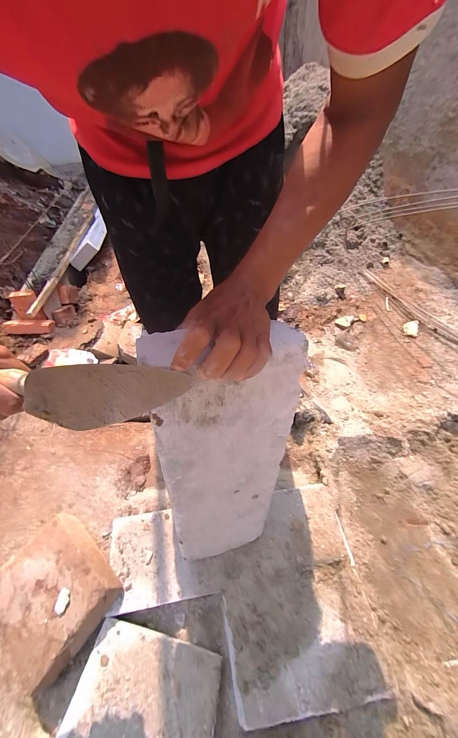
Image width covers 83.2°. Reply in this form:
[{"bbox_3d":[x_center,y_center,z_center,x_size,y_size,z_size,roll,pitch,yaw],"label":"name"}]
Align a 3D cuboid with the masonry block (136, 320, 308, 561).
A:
[{"bbox_3d":[-0.008,0.180,0.450,0.191,0.539,0.046,-10,39,-15],"label":"masonry block"}]

